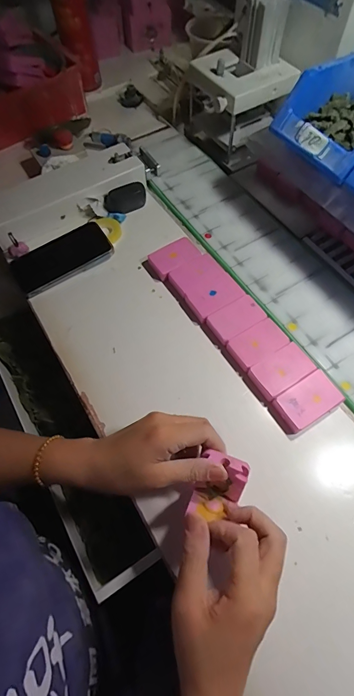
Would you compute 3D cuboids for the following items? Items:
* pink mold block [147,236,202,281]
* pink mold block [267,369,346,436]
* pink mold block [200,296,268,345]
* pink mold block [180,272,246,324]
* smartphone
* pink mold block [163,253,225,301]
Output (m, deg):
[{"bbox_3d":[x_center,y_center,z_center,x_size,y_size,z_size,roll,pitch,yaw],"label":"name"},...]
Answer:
[{"bbox_3d":[-0.003,-0.133,0.500,0.071,0.017,0.048,-27,66,-10],"label":"pink mold block"},{"bbox_3d":[0.148,0.063,0.393,0.076,0.020,0.044,-30,67,-12],"label":"pink mold block"},{"bbox_3d":[0.075,-0.036,0.442,0.075,0.016,0.044,-31,67,-12],"label":"pink mold block"},{"bbox_3d":[0.048,-0.067,0.459,0.077,0.017,0.045,-28,66,-11],"label":"pink mold block"},{"bbox_3d":[-0.171,-0.135,0.505,0.143,0.013,0.076,-29,66,-11],"label":"smartphone"},{"bbox_3d":[0.024,-0.101,0.477,0.073,0.018,0.046,-30,67,-12],"label":"pink mold block"}]

